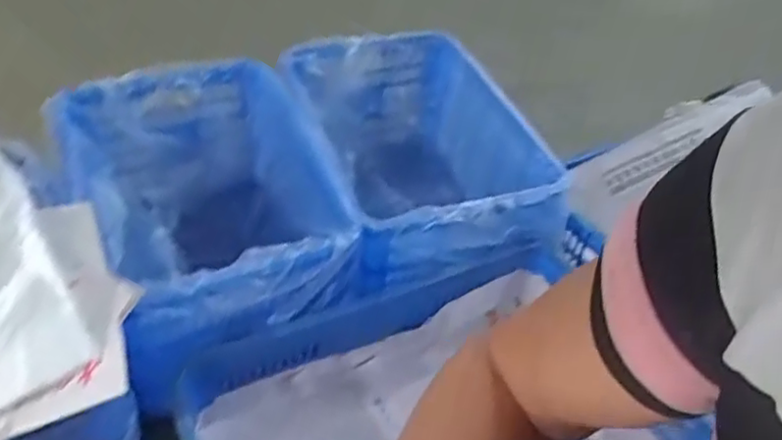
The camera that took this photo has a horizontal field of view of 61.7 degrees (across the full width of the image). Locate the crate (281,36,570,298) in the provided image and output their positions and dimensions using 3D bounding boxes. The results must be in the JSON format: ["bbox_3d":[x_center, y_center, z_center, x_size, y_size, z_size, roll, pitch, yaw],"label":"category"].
[{"bbox_3d":[0.045,-0.119,1.150,0.332,0.244,0.487,-16,48,-21],"label":"crate"}]

